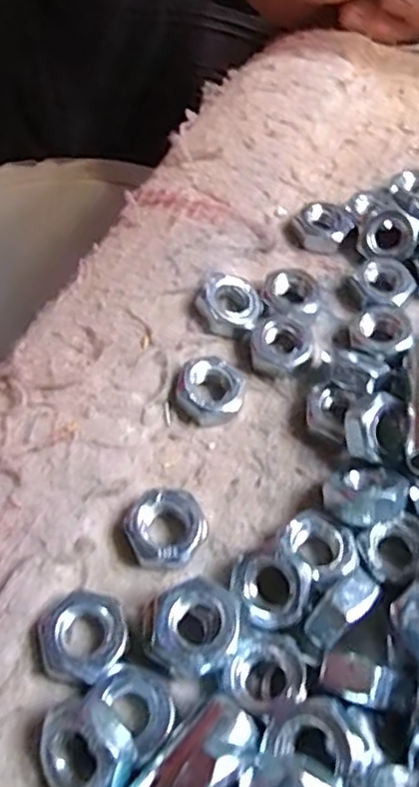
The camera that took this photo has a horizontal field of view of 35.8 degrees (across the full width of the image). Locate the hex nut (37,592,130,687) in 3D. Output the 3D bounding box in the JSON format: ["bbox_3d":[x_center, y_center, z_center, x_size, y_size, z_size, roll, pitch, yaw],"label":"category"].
[{"bbox_3d":[-0.024,0.048,0.127,0.017,0.008,0.016,-37,63,-22],"label":"hex nut"}]

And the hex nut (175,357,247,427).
[{"bbox_3d":[0.000,-0.001,0.162,0.015,0.008,0.016,26,60,17],"label":"hex nut"}]

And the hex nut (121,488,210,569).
[{"bbox_3d":[-0.009,0.030,0.141,0.017,0.008,0.016,-24,59,-15],"label":"hex nut"}]

